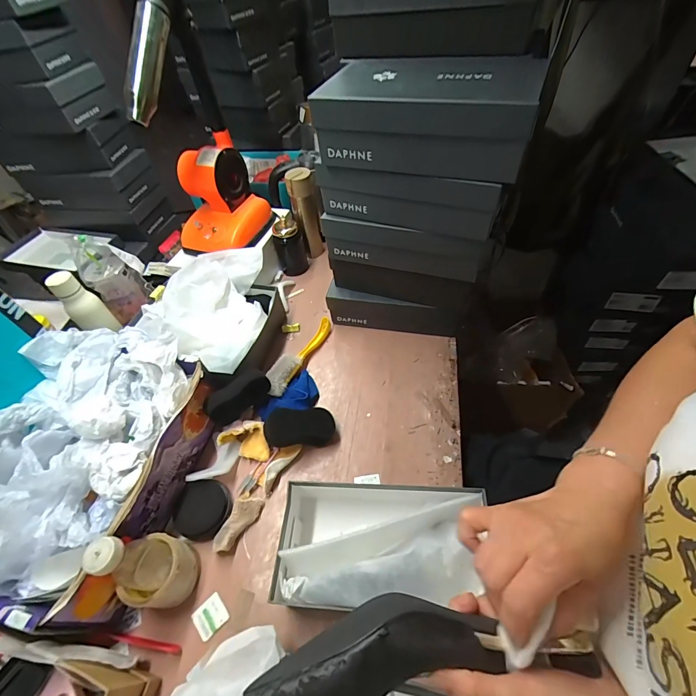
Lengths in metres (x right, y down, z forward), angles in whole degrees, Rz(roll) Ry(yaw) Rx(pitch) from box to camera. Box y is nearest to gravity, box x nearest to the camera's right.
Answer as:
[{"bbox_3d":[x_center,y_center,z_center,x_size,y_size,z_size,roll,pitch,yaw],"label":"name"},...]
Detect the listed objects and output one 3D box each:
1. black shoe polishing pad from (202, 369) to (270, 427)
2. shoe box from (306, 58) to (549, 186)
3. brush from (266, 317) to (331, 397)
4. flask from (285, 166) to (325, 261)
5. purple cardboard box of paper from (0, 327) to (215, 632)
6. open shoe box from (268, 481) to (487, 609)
[{"bbox_3d":[-0.213,0.091,0.677,0.125,0.065,0.043,-33,56,-19],"label":"black shoe polishing pad"},{"bbox_3d":[0.117,-0.341,0.511,0.292,0.099,0.166,19,56,20],"label":"shoe box"},{"bbox_3d":[-0.110,0.013,0.791,0.051,0.049,0.237,18,56,19],"label":"brush"},{"bbox_3d":[-0.112,-0.357,0.962,0.071,0.238,0.065,-10,51,-2],"label":"flask"},{"bbox_3d":[-0.435,0.157,0.563,0.286,0.206,0.417,5,52,10],"label":"purple cardboard box of paper"},{"bbox_3d":[0.048,0.288,0.521,0.291,0.092,0.162,0,52,6],"label":"open shoe box"}]

